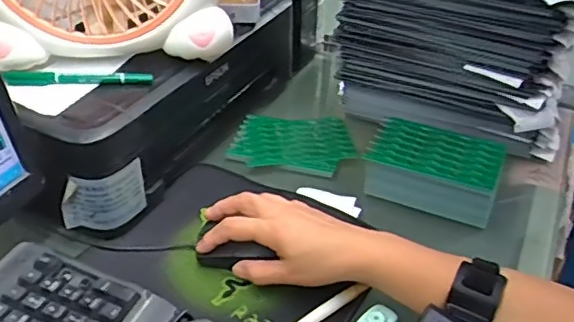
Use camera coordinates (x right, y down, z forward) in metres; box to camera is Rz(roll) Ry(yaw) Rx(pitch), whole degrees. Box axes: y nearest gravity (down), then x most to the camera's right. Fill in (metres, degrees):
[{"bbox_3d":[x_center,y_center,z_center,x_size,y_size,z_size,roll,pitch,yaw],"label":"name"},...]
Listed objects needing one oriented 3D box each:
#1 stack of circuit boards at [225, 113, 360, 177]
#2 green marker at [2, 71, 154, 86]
[{"bbox_3d":[0.007,-0.023,0.693,0.140,0.011,0.104,4,36,4],"label":"stack of circuit boards"},{"bbox_3d":[-0.199,-0.078,0.566,0.138,0.011,0.013,-1,36,-3],"label":"green marker"}]

